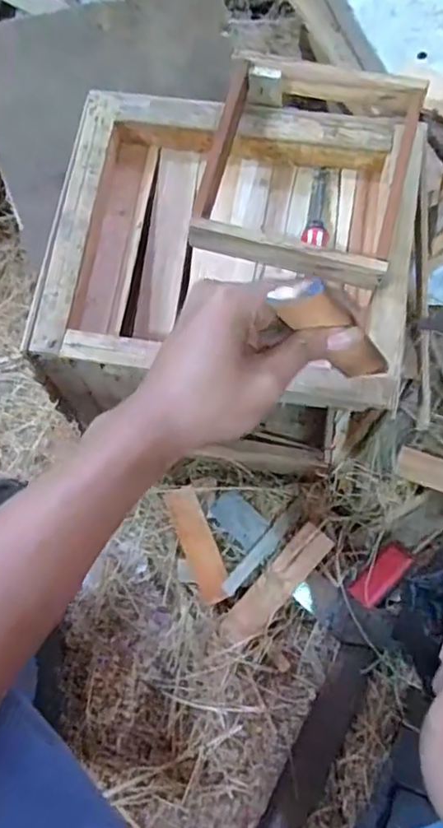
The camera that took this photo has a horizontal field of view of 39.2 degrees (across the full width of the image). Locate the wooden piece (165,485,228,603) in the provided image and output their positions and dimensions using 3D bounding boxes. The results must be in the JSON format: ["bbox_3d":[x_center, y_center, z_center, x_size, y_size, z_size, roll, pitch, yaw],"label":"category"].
[{"bbox_3d":[-0.025,0.140,0.673,0.036,0.012,0.125,-20,76,-5],"label":"wooden piece"}]

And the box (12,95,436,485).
[{"bbox_3d":[0.008,-0.109,0.610,0.281,0.264,0.257,10,76,3],"label":"box"}]

